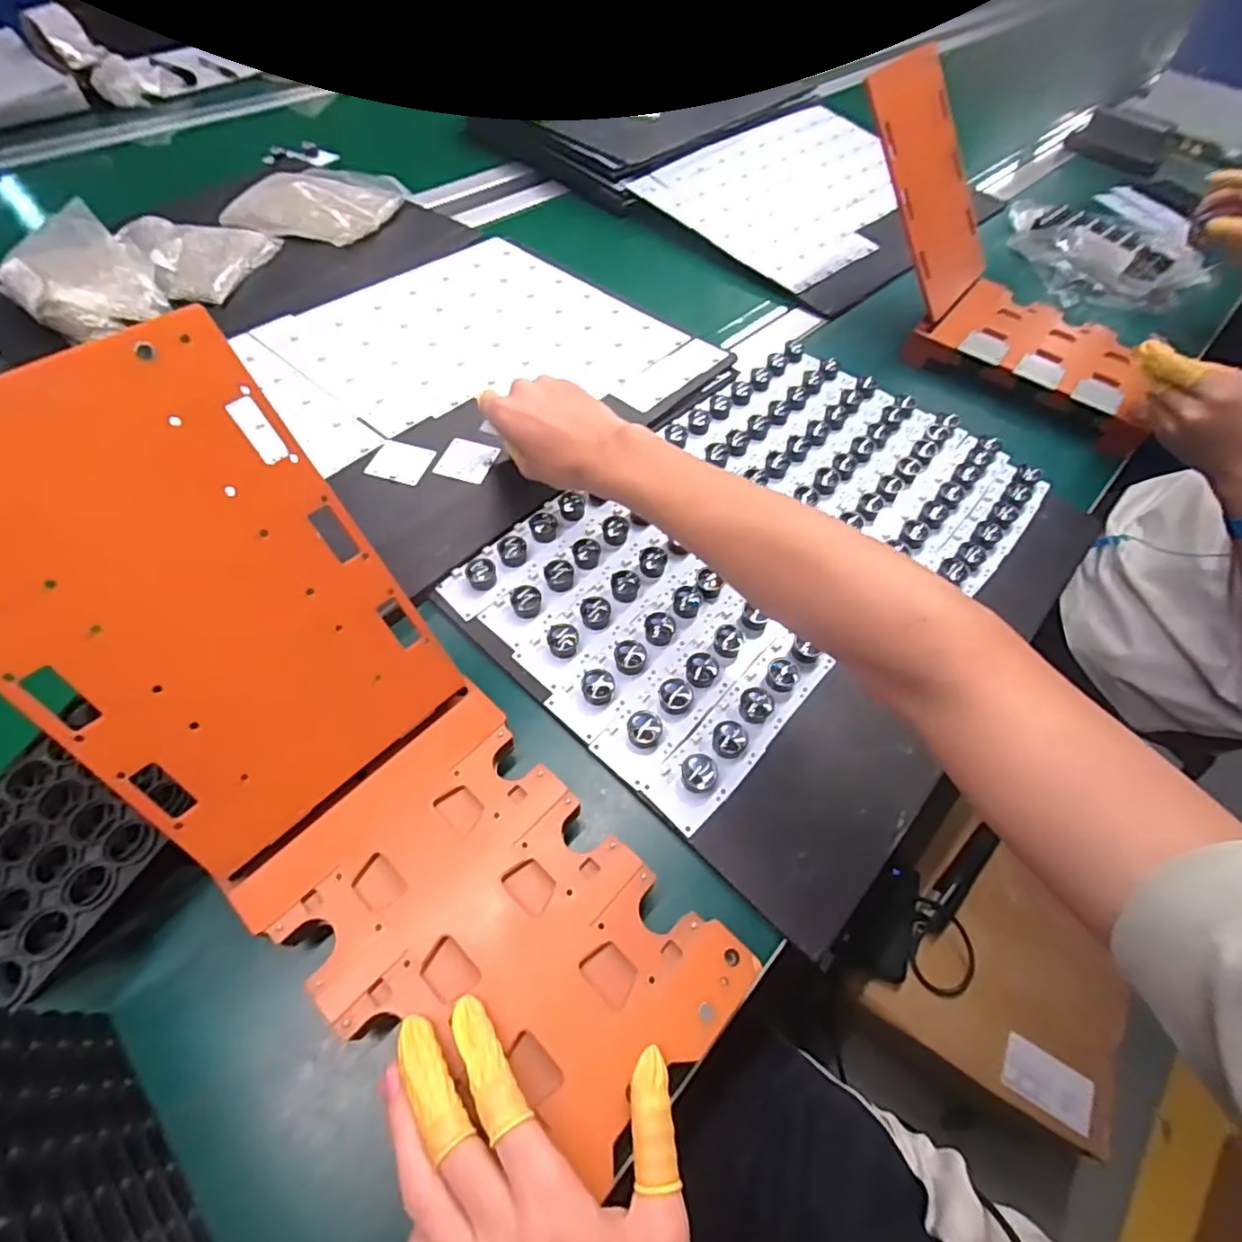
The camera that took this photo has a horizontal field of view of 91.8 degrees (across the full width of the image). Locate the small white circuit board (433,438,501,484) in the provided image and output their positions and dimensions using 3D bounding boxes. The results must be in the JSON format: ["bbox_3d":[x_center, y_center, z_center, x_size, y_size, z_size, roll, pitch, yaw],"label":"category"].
[{"bbox_3d":[-0.135,-0.142,0.532,0.045,0.004,0.047,16,58,5],"label":"small white circuit board"}]

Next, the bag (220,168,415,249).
[{"bbox_3d":[-0.380,-0.534,0.759,0.171,0.026,0.178,19,58,7],"label":"bag"}]

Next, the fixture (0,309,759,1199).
[{"bbox_3d":[-0.132,0.071,0.303,0.412,0.109,0.158,49,63,-9],"label":"fixture"}]

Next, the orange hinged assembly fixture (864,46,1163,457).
[{"bbox_3d":[0.420,-0.381,0.611,0.176,0.210,0.391,-39,68,-24],"label":"orange hinged assembly fixture"}]

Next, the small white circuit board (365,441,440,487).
[{"bbox_3d":[-0.191,-0.139,0.524,0.047,0.004,0.046,13,58,3],"label":"small white circuit board"}]

